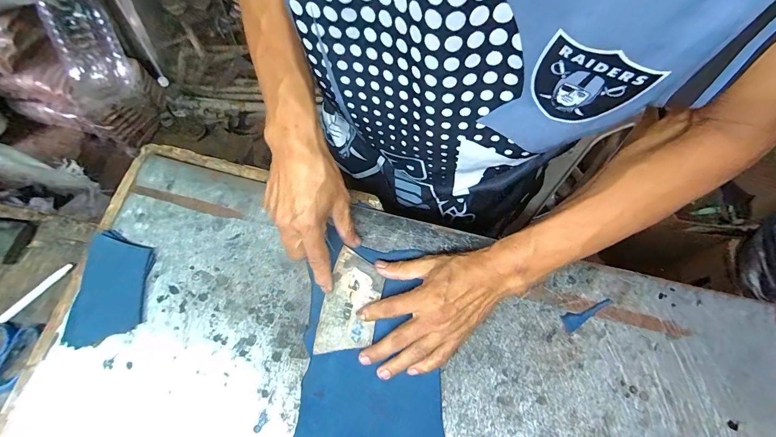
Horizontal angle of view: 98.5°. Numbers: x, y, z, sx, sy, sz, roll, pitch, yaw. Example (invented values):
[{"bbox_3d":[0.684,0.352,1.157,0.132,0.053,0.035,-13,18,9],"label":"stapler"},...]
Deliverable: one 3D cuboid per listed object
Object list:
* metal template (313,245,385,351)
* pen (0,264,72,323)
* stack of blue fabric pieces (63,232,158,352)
[{"bbox_3d":[-0.040,0.092,0.369,0.059,0.004,0.110,13,73,1],"label":"metal template"},{"bbox_3d":[-0.412,0.086,0.391,0.009,0.007,0.087,39,70,14],"label":"pen"},{"bbox_3d":[-0.302,0.076,0.368,0.070,0.013,0.118,5,66,0],"label":"stack of blue fabric pieces"}]

